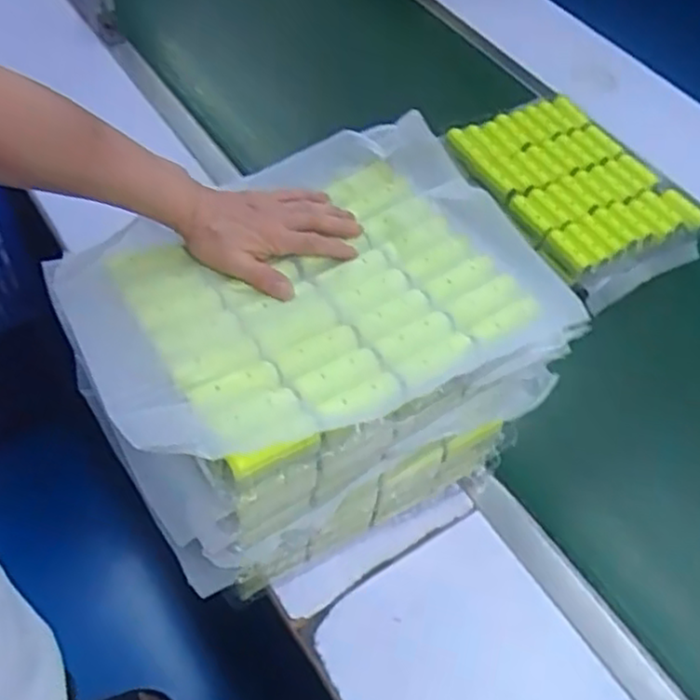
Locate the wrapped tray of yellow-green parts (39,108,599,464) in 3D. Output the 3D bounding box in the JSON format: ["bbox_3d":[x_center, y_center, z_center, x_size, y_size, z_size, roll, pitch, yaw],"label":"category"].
[{"bbox_3d":[-0.029,-0.055,0.648,0.402,0.055,0.291,-26,58,-24],"label":"wrapped tray of yellow-green parts"}]

